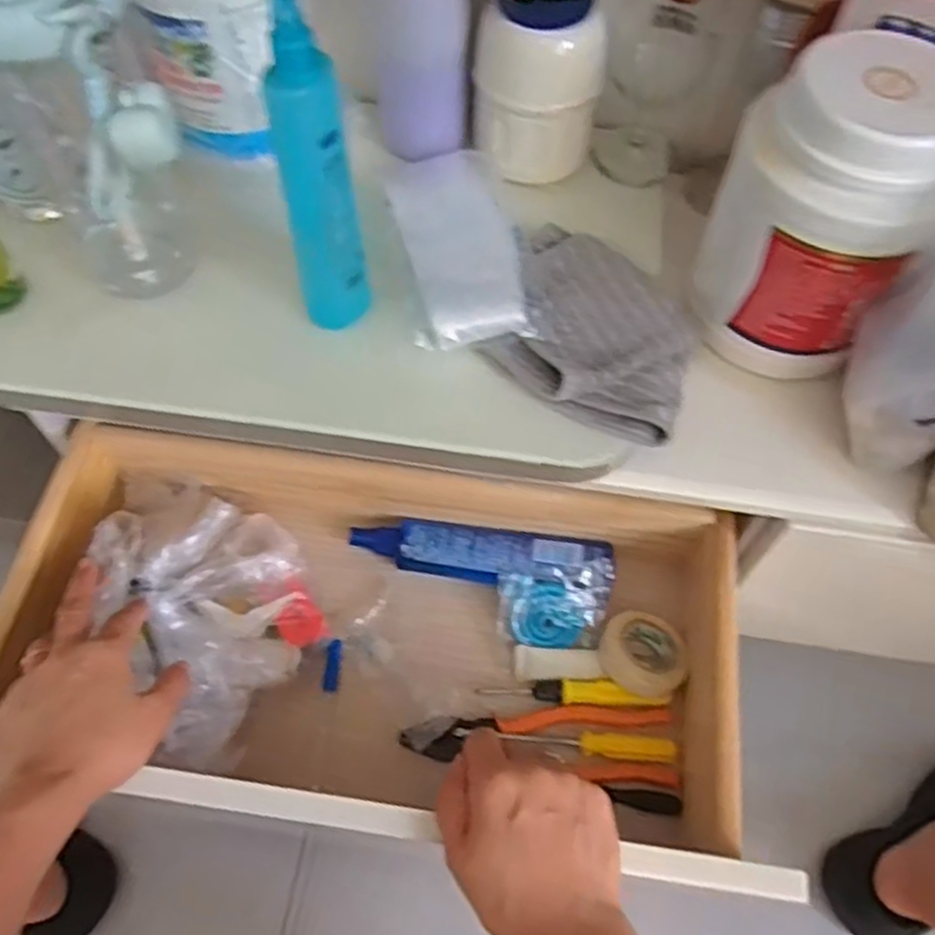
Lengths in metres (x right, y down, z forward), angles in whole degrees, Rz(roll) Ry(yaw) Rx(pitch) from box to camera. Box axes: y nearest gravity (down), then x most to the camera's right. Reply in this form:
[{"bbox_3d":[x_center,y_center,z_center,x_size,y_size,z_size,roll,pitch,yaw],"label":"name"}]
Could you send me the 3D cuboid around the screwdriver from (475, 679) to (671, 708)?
[{"bbox_3d":[0.079,0.166,0.586,0.139,0.016,0.017,4,60,1],"label":"screwdriver"}]

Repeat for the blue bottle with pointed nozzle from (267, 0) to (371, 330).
[{"bbox_3d":[-0.083,-0.156,0.442,0.029,0.204,0.031,16,60,8],"label":"blue bottle with pointed nozzle"}]

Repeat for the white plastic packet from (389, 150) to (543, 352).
[{"bbox_3d":[-0.005,-0.158,0.546,0.077,0.015,0.179,-7,60,-6],"label":"white plastic packet"}]

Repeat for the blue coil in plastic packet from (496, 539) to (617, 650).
[{"bbox_3d":[0.067,0.095,0.605,0.079,0.028,0.083,9,84,5],"label":"blue coil in plastic packet"}]

